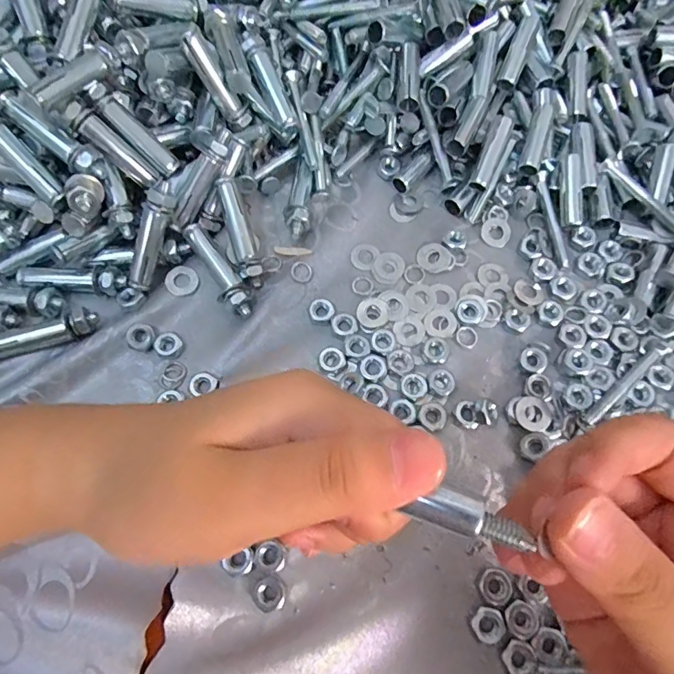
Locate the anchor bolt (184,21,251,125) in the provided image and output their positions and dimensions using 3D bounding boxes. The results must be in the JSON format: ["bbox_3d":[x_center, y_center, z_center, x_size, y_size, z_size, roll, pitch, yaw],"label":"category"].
[{"bbox_3d":[-0.062,-0.132,0.245,0.010,0.049,0.013,-46,44,-14],"label":"anchor bolt"}]

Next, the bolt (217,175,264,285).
[{"bbox_3d":[-0.050,-0.053,0.244,0.012,0.008,0.055,-16,100,-4],"label":"bolt"}]

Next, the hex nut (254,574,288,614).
[{"bbox_3d":[-0.028,0.107,0.199,0.012,0.007,0.013,-34,74,-13],"label":"hex nut"}]

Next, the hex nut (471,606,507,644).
[{"bbox_3d":[0.063,0.119,0.196,0.013,0.004,0.013,34,72,11],"label":"hex nut"}]

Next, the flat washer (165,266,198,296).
[{"bbox_3d":[-0.082,-0.030,0.249,0.016,0.004,0.016,0,69,-1],"label":"flat washer"}]

